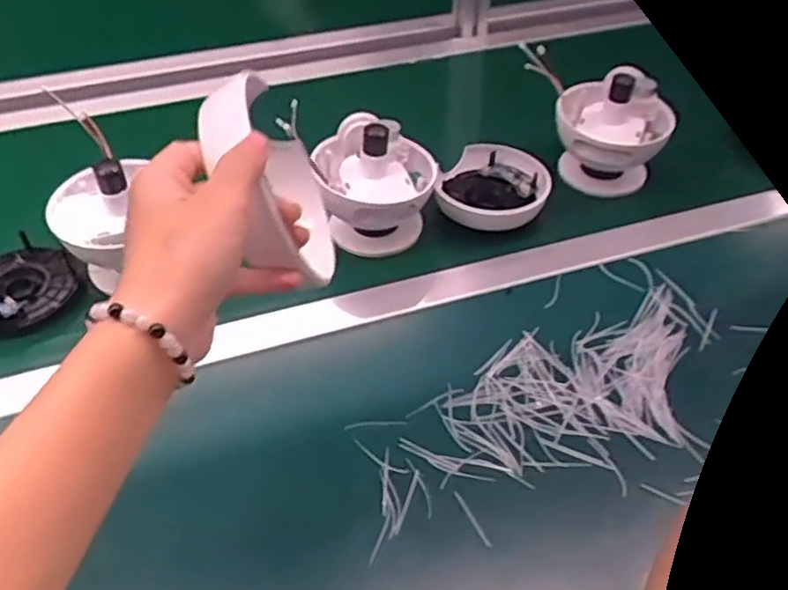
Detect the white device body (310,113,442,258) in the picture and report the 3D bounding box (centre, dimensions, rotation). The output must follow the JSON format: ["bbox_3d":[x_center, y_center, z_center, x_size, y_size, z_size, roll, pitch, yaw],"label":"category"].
[{"bbox_3d":[-0.019,-0.103,0.668,0.105,0.113,0.112,0,46,0],"label":"white device body"}]

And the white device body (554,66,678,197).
[{"bbox_3d":[0.236,-0.180,0.758,0.120,0.100,0.104,15,47,13],"label":"white device body"}]

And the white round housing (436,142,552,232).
[{"bbox_3d":[0.104,-0.108,0.721,0.102,0.037,0.118,12,47,11],"label":"white round housing"}]

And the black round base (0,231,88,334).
[{"bbox_3d":[-0.334,-0.014,0.623,0.101,0.027,0.103,0,46,0],"label":"black round base"}]

